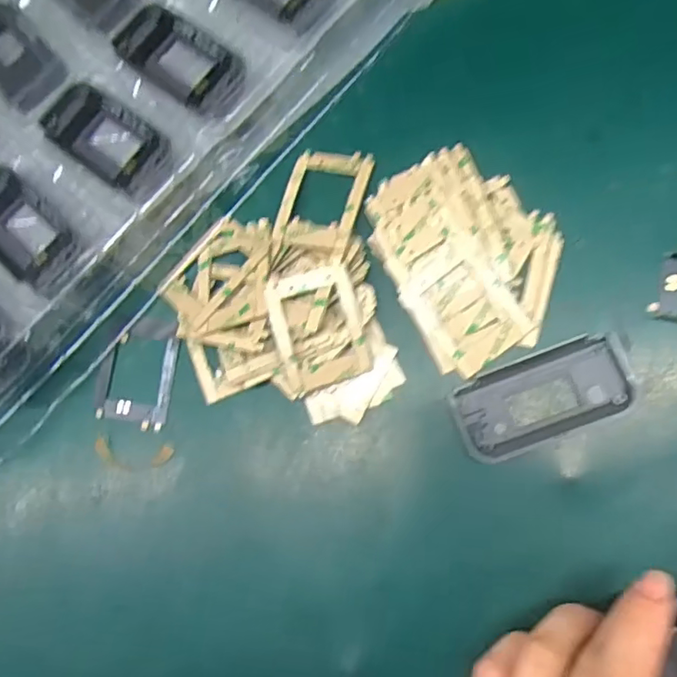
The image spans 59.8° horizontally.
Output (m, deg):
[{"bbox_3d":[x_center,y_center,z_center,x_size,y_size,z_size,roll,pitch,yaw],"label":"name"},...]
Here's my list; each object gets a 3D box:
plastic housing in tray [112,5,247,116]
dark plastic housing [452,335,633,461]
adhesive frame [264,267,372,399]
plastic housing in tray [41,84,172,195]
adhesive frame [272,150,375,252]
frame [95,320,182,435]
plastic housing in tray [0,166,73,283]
[{"bbox_3d":[-0.080,-0.143,0.299,0.079,0.009,0.035,38,86,16],"label":"plastic housing in tray"},{"bbox_3d":[0.090,0.026,0.262,0.076,0.012,0.037,-23,74,4],"label":"dark plastic housing"},{"bbox_3d":[-0.009,-0.006,0.274,0.040,0.004,0.054,-16,90,-6],"label":"adhesive frame"},{"bbox_3d":[-0.117,-0.102,0.299,0.076,0.013,0.034,37,86,16],"label":"plastic housing in tray"},{"bbox_3d":[-0.007,-0.070,0.294,0.039,0.006,0.054,12,75,14],"label":"adhesive frame"},{"bbox_3d":[-0.102,0.016,0.298,0.039,0.004,0.054,9,79,12],"label":"frame"},{"bbox_3d":[-0.162,-0.058,0.290,0.067,0.009,0.033,43,88,16],"label":"plastic housing in tray"}]

